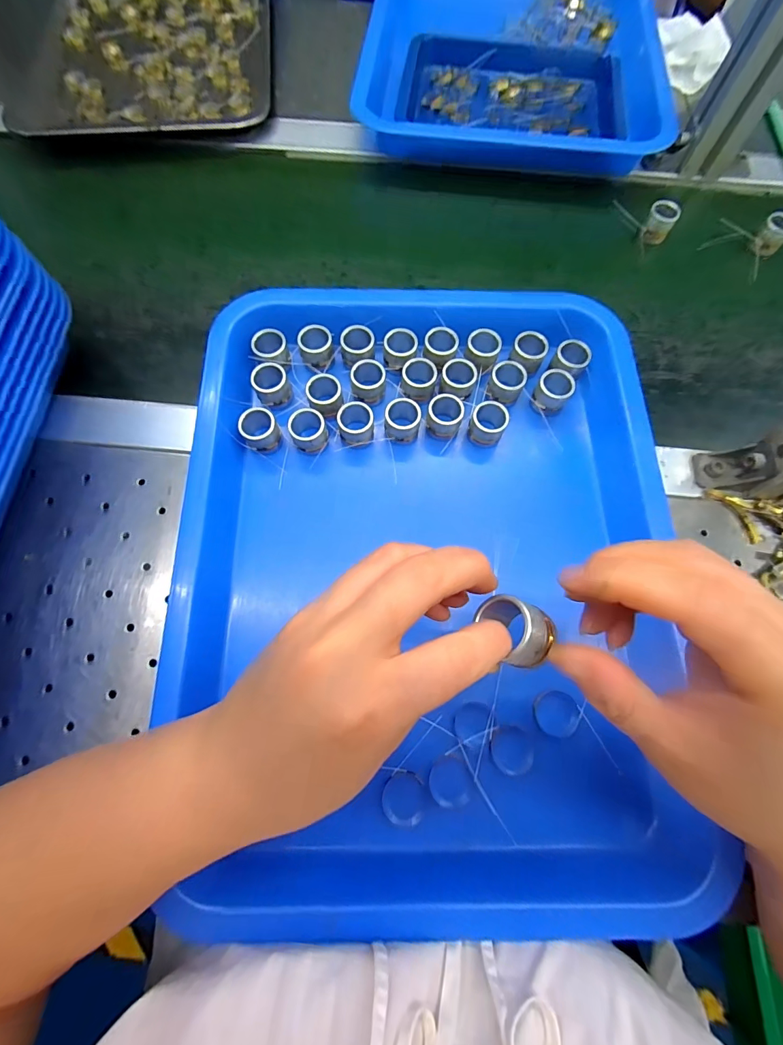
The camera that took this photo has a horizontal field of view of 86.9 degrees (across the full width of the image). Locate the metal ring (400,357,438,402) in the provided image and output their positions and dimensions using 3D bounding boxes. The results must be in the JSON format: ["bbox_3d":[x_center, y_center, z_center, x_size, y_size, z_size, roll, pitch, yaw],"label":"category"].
[{"bbox_3d":[0.020,-0.104,0.301,0.025,0.015,0.026,0,72,-1],"label":"metal ring"}]

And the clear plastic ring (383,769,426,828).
[{"bbox_3d":[0.007,0.155,0.232,0.024,0.004,0.026,0,72,-1],"label":"clear plastic ring"}]

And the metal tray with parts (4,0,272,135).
[{"bbox_3d":[-0.265,-0.540,0.460,0.260,0.022,0.325,-5,73,-3],"label":"metal tray with parts"}]

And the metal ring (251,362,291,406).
[{"bbox_3d":[-0.086,-0.099,0.297,0.023,0.020,0.023,0,72,-1],"label":"metal ring"}]

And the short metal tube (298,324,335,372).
[{"bbox_3d":[-0.056,-0.130,0.308,0.023,0.018,0.027,-8,73,-4],"label":"short metal tube"}]

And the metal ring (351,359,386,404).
[{"bbox_3d":[-0.017,-0.102,0.302,0.024,0.025,0.022,0,72,-1],"label":"metal ring"}]

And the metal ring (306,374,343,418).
[{"bbox_3d":[-0.047,-0.089,0.295,0.023,0.018,0.027,-14,73,-5],"label":"metal ring"}]

